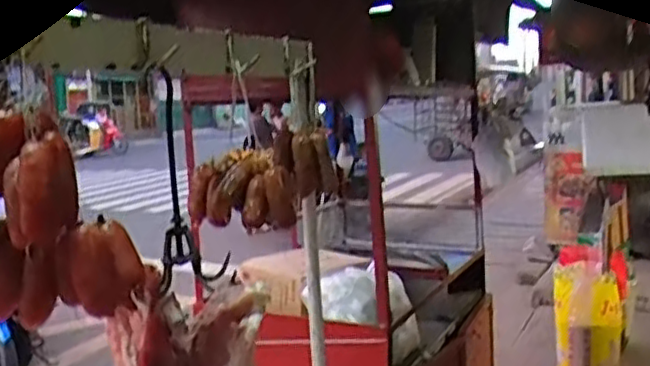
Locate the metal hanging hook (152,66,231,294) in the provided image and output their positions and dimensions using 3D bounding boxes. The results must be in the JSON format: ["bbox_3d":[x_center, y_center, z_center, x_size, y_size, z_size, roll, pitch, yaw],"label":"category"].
[{"bbox_3d":[-0.142,-0.006,0.720,0.069,0.231,0.049,-3,6,-8],"label":"metal hanging hook"}]

